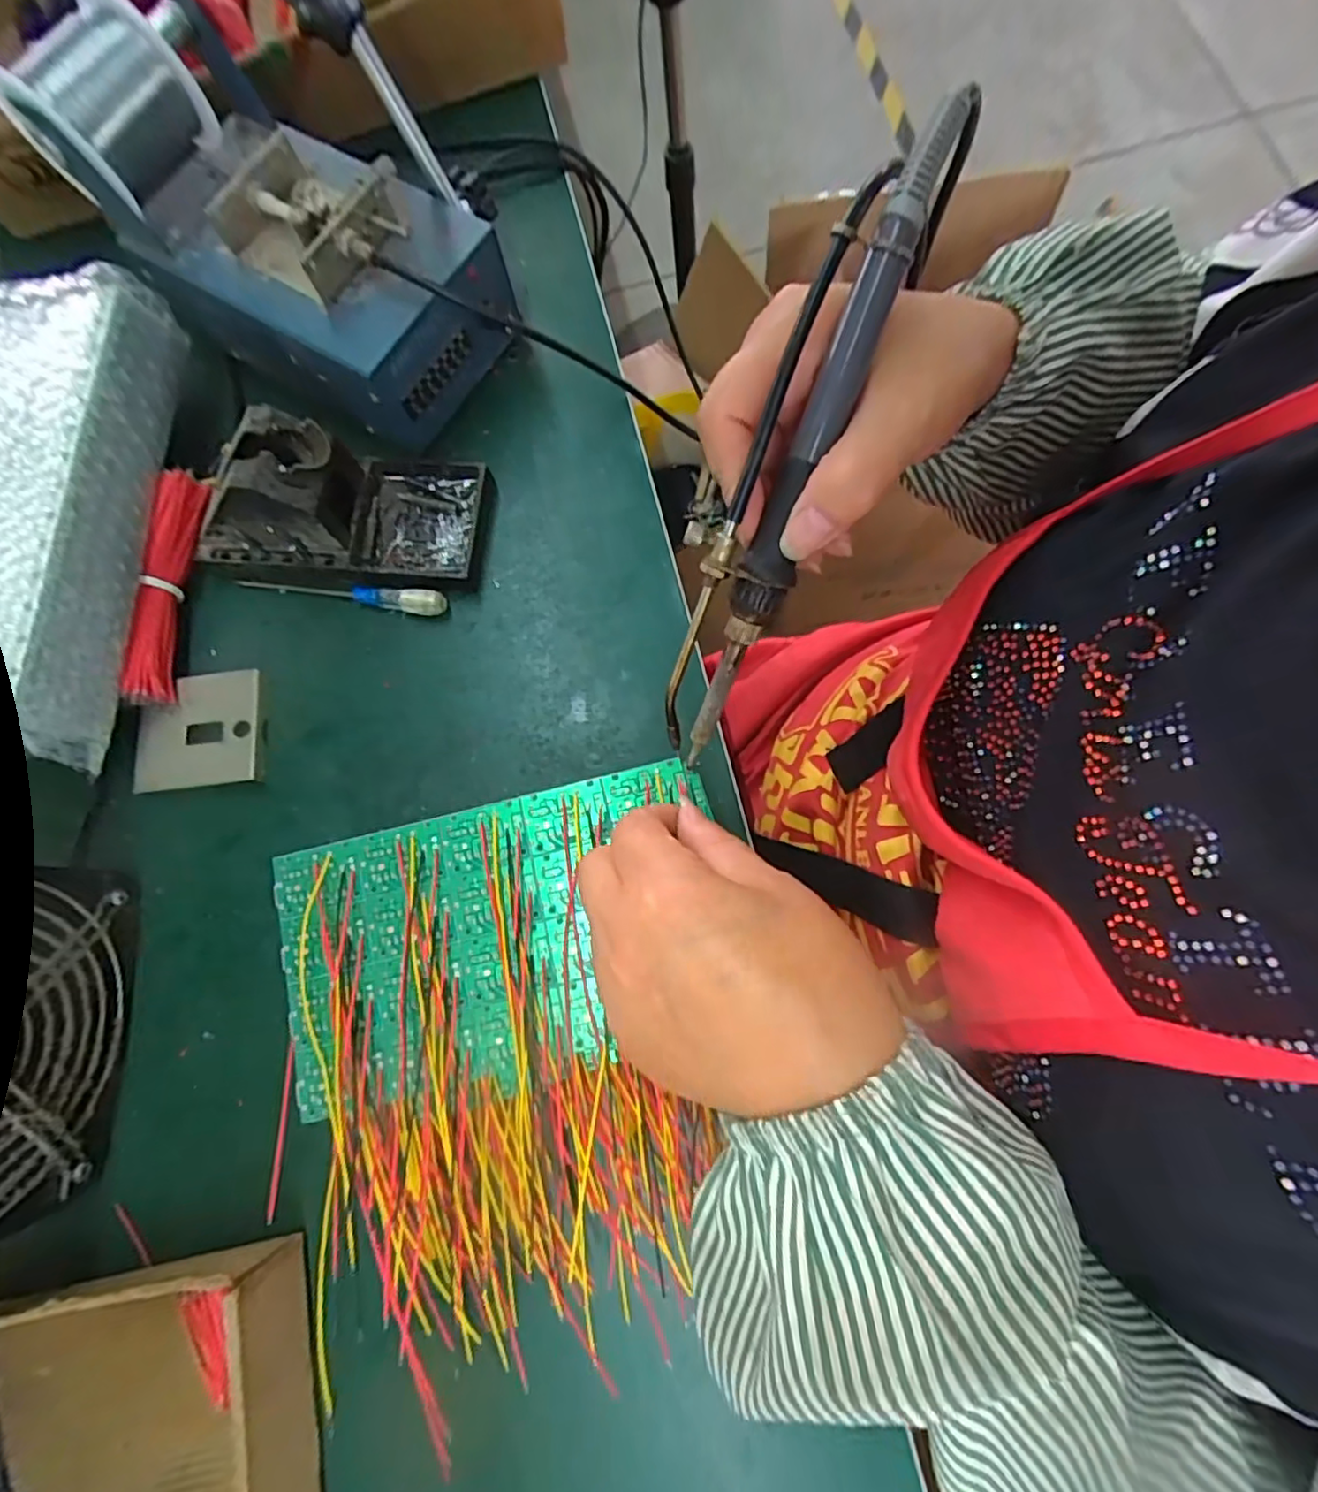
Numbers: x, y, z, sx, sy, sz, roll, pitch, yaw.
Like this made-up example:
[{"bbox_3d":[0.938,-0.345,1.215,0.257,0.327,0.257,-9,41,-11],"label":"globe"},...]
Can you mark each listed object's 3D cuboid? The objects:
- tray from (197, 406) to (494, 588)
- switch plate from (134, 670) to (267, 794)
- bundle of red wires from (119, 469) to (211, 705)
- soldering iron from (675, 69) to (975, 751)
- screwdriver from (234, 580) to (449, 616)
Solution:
[{"bbox_3d":[-0.182,-0.136,0.344,0.155,0.069,0.082,4,77,3],"label":"tray"},{"bbox_3d":[-0.248,-0.009,0.342,0.061,0.010,0.062,-7,77,-2],"label":"switch plate"},{"bbox_3d":[-0.273,-0.088,0.352,0.020,0.025,0.132,0,77,0],"label":"bundle of red wires"},{"bbox_3d":[0.039,-0.083,0.203,0.027,0.020,0.202,22,115,5],"label":"soldering iron"},{"bbox_3d":[-0.183,-0.088,0.359,0.125,0.011,0.013,8,77,1],"label":"screwdriver"}]

